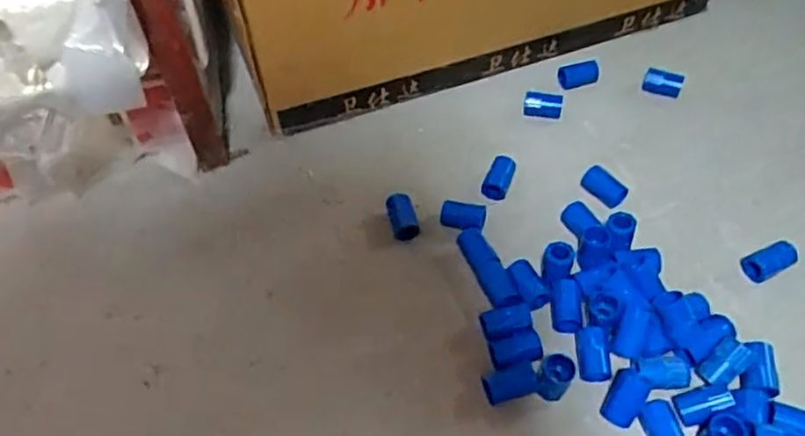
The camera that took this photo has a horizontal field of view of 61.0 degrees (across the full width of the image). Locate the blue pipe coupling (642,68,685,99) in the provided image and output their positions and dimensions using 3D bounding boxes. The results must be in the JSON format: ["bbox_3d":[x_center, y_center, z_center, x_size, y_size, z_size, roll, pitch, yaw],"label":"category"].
[{"bbox_3d":[0.272,-0.141,0.712,0.039,0.020,0.020,14,54,12],"label":"blue pipe coupling"}]

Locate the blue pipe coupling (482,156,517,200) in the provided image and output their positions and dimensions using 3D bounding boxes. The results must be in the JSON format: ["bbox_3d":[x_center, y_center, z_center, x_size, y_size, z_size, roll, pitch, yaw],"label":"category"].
[{"bbox_3d":[0.092,-0.039,0.641,0.021,0.019,0.041,21,56,17],"label":"blue pipe coupling"}]

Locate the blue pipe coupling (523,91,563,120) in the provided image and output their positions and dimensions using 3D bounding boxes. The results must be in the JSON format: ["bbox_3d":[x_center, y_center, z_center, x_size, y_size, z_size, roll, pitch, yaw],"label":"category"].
[{"bbox_3d":[0.143,-0.115,0.696,0.039,0.019,0.022,7,53,8],"label":"blue pipe coupling"}]

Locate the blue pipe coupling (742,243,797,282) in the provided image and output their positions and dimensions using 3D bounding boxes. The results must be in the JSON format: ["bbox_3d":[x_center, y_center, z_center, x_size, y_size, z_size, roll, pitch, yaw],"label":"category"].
[{"bbox_3d":[0.309,0.038,0.576,0.043,0.025,0.022,-18,54,-11],"label":"blue pipe coupling"}]

